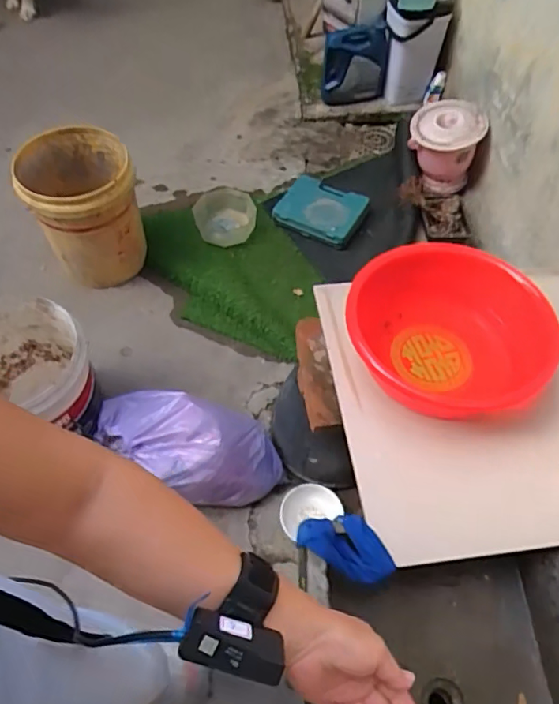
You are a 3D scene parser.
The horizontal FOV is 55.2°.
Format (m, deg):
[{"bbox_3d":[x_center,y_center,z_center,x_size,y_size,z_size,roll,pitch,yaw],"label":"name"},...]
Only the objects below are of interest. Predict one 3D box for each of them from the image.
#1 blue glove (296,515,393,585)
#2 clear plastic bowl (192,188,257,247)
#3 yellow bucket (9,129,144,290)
[{"bbox_3d":[0.111,0.307,0.865,0.151,0.036,0.086,24,61,13],"label":"blue glove"},{"bbox_3d":[-0.180,-0.444,1.772,0.201,0.088,0.201,1,58,-1],"label":"clear plastic bowl"},{"bbox_3d":[-0.546,-0.408,1.532,0.276,0.360,0.303,1,58,-1],"label":"yellow bucket"}]

